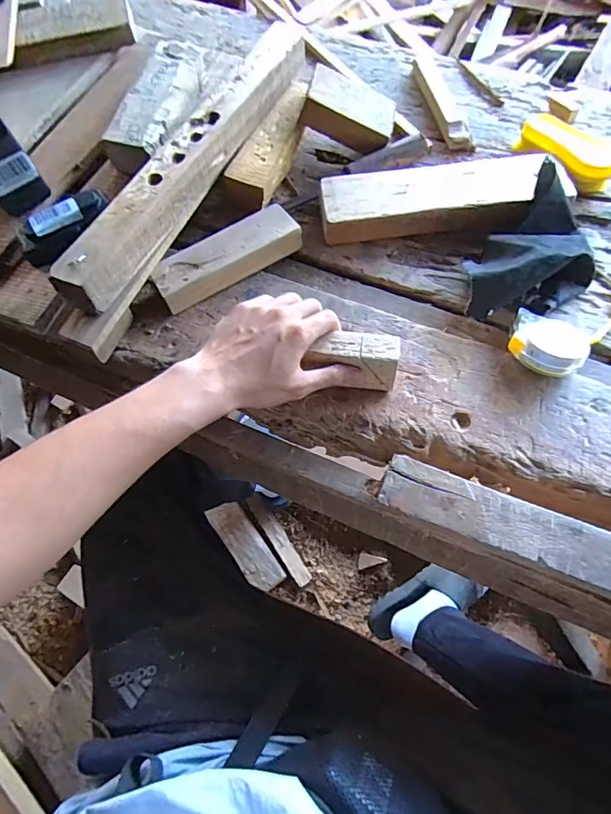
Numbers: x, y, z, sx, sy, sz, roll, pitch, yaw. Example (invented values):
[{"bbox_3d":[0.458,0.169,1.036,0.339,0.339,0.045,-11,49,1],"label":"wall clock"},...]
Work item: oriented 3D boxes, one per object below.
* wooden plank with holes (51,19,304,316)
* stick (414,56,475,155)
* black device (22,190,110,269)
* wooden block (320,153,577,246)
[{"bbox_3d":[-0.121,-0.292,0.515,0.046,0.054,0.451,25,69,12],"label":"wooden plank with holes"},{"bbox_3d":[0.188,-0.422,0.619,0.033,0.015,0.182,-11,67,-3],"label":"stick"},{"bbox_3d":[-0.257,-0.197,0.480,0.034,0.030,0.103,38,73,16],"label":"black device"},{"bbox_3d":[0.158,-0.245,0.529,0.274,0.043,0.088,-6,66,-1],"label":"wooden block"}]

